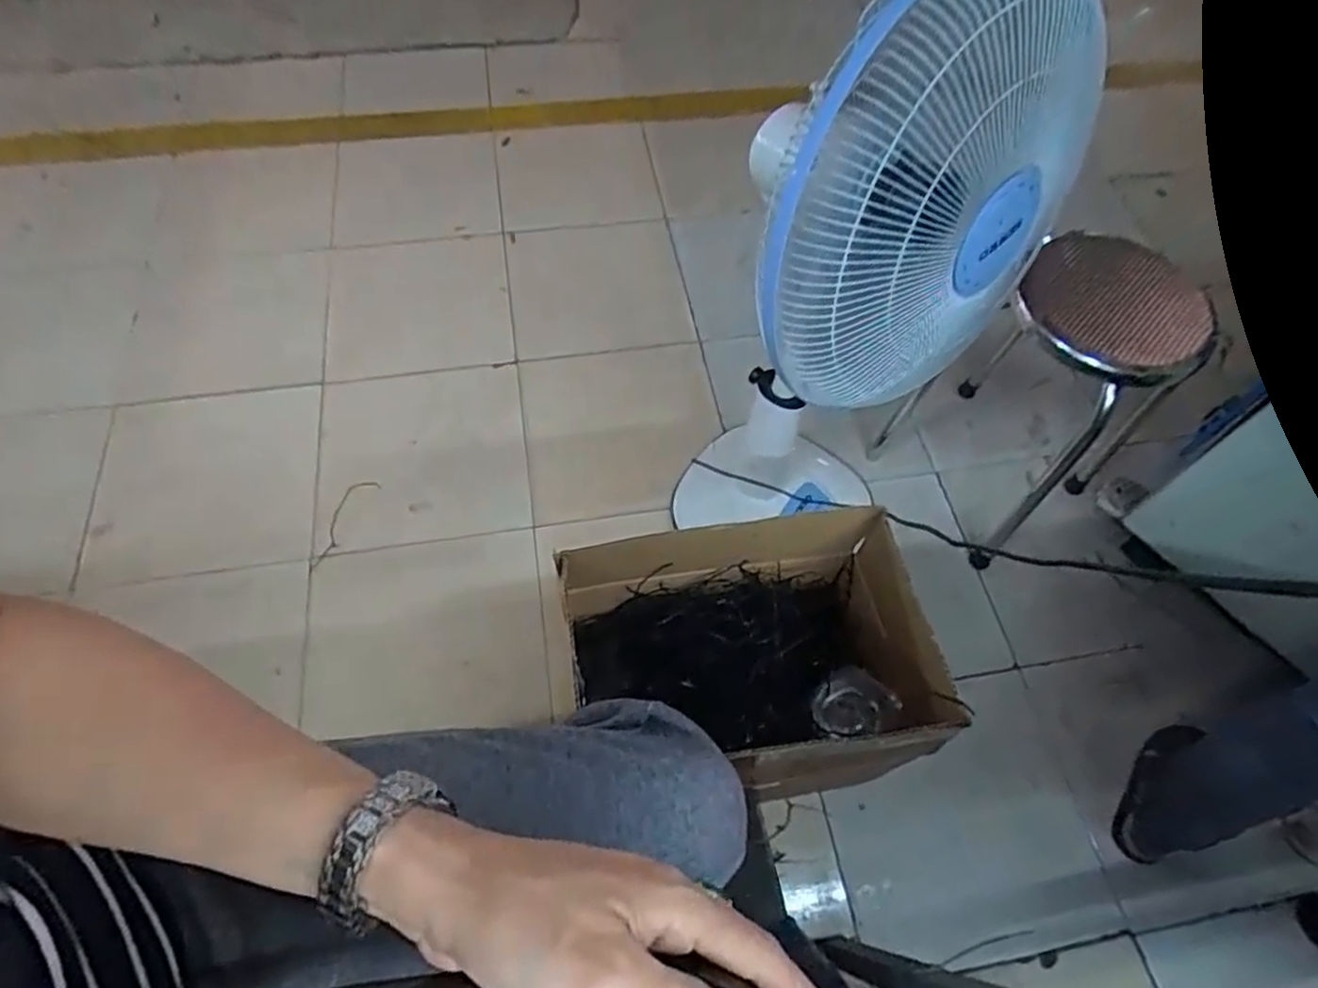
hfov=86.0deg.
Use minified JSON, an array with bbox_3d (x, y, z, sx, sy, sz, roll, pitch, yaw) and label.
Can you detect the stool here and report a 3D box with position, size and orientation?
[{"bbox_3d":[0.639,-0.156,1.218,0.313,0.479,0.302,-29,65,-16],"label":"stool"}]

